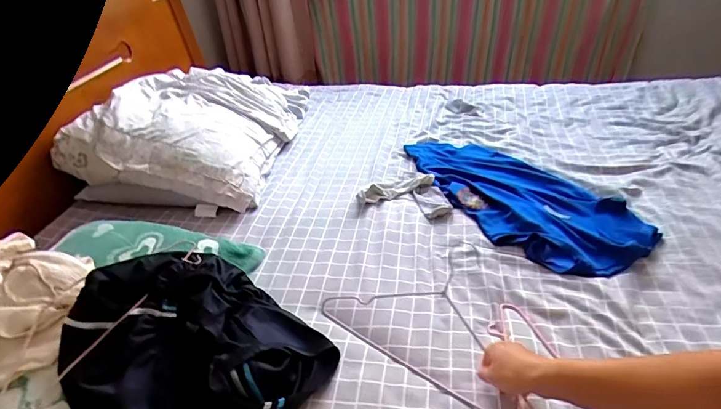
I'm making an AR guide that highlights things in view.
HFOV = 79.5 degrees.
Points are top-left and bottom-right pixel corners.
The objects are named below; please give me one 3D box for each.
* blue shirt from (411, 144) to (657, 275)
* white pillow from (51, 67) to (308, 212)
[{"bbox_3d":[0.340,-0.038,1.026,0.292,0.033,0.613,-25,42,-27],"label":"blue shirt"},{"bbox_3d":[-0.432,-0.243,1.229,0.426,0.200,0.622,4,37,10],"label":"white pillow"}]

